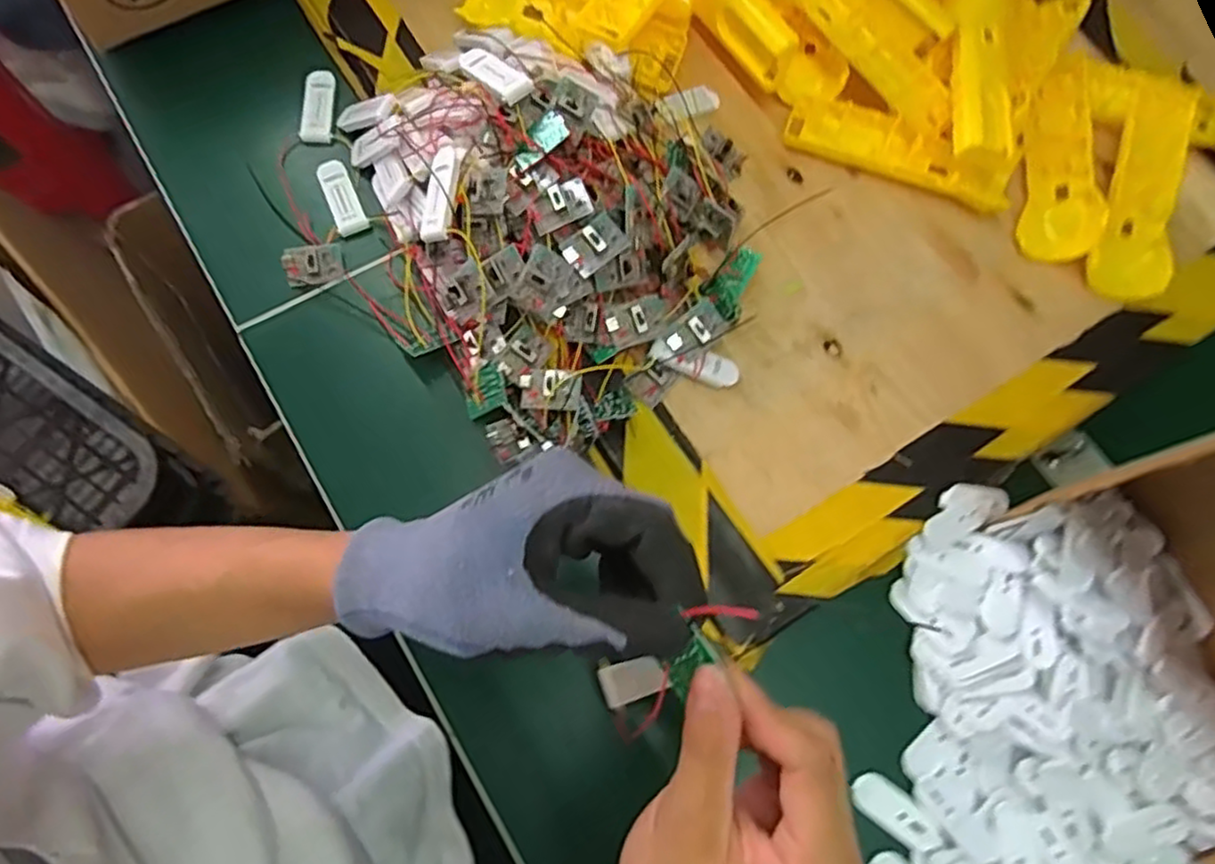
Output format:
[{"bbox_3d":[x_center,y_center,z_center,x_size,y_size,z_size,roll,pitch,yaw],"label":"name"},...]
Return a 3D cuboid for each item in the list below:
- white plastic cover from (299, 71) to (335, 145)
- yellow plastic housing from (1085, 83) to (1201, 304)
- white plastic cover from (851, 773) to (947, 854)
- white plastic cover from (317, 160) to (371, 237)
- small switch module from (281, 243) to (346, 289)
[{"bbox_3d":[-0.211,-0.237,0.506,0.021,0.015,0.057,-1,73,-4],"label":"white plastic cover"},{"bbox_3d":[0.378,-0.167,0.487,0.049,0.030,0.166,23,73,3],"label":"yellow plastic housing"},{"bbox_3d":[0.162,0.213,0.389,0.050,0.009,0.023,37,74,8],"label":"white plastic cover"},{"bbox_3d":[-0.185,-0.163,0.484,0.021,0.007,0.056,-24,76,-11],"label":"white plastic cover"},{"bbox_3d":[-0.198,-0.113,0.469,0.038,0.010,0.025,-17,75,-9],"label":"small switch module"}]

